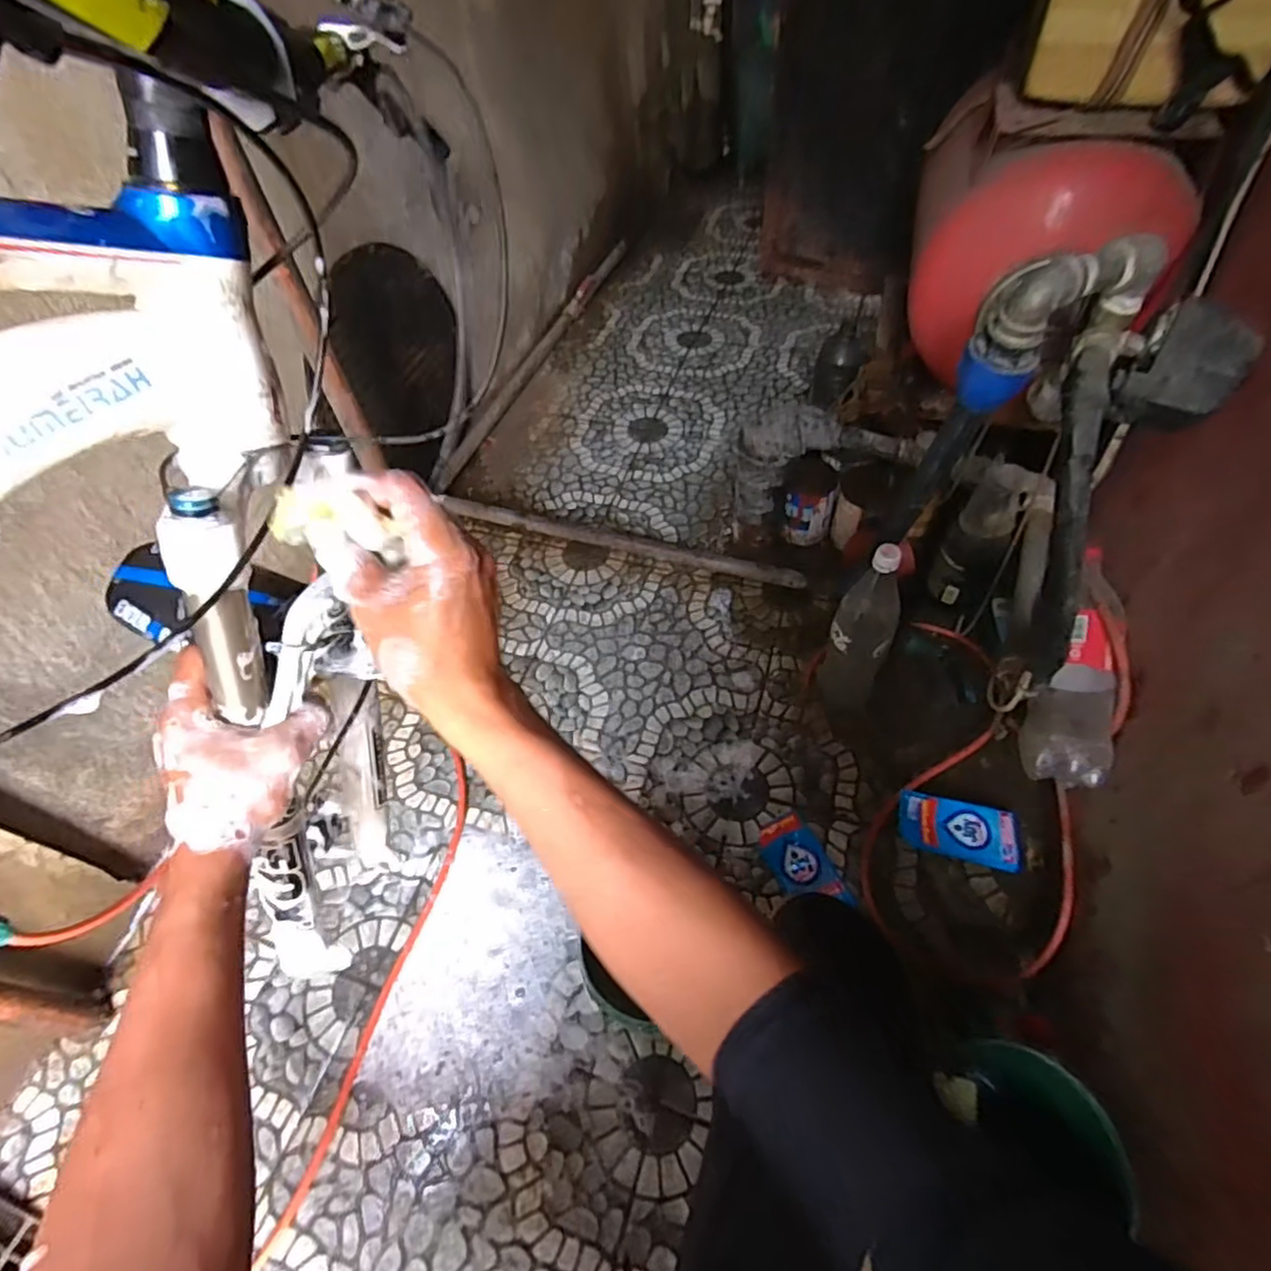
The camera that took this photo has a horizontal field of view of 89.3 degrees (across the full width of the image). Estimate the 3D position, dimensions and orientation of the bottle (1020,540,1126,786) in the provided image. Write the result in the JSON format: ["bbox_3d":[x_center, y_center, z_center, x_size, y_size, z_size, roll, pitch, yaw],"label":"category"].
[{"bbox_3d":[0.553,0.033,0.802,0.093,0.096,0.305,17,78,16],"label":"bottle"}]

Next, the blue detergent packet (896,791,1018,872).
[{"bbox_3d":[0.452,0.273,0.901,0.160,0.042,0.081,11,56,12],"label":"blue detergent packet"}]

